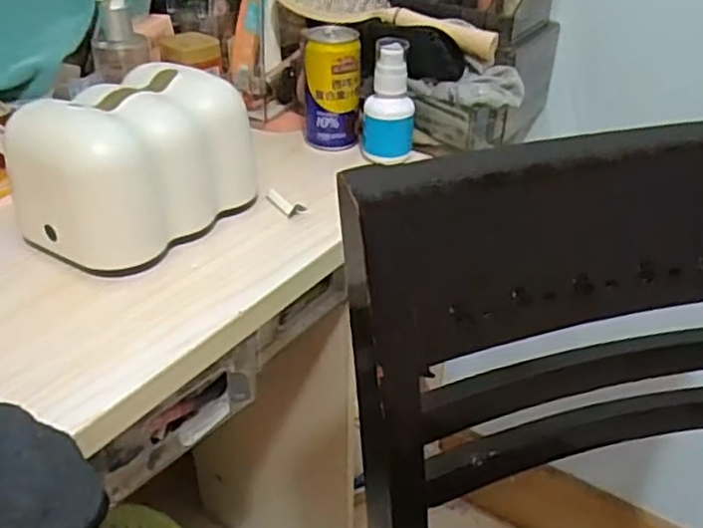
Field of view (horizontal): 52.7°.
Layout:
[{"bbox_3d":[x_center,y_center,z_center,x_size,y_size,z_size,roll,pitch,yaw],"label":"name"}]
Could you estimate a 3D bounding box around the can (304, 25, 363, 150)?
[{"bbox_3d":[-0.018,-0.178,0.735,0.057,0.117,0.052,1,34,-1],"label":"can"}]

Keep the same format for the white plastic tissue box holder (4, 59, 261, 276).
[{"bbox_3d":[-0.172,-0.085,0.583,0.107,0.109,0.176,22,40,27],"label":"white plastic tissue box holder"}]

